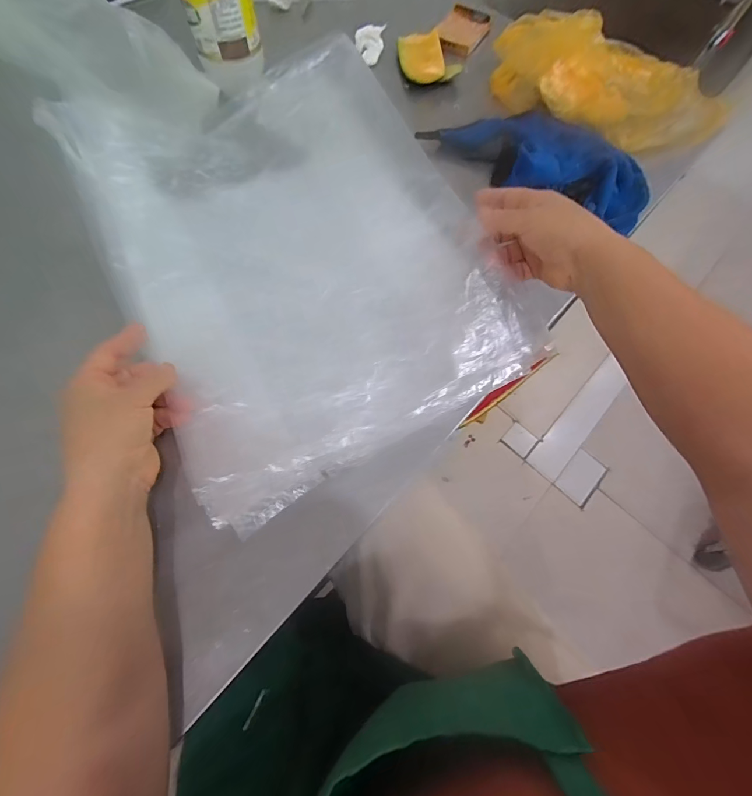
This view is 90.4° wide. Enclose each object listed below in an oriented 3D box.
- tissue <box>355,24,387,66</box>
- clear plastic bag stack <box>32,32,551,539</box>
[{"bbox_3d":[-0.010,-0.539,0.570,0.043,0.020,0.068,5,67,-1],"label":"tissue"},{"bbox_3d":[-0.076,-0.161,0.374,0.344,0.061,0.448,-26,71,-13],"label":"clear plastic bag stack"}]

